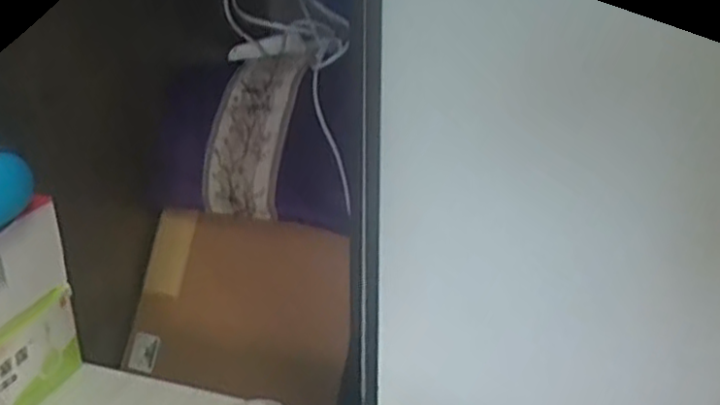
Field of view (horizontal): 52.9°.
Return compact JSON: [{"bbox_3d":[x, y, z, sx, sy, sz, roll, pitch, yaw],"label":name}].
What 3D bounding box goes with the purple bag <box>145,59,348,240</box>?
[{"bbox_3d":[-0.115,-0.072,0.783,0.245,0.175,0.037,8,-7,25],"label":"purple bag"}]

